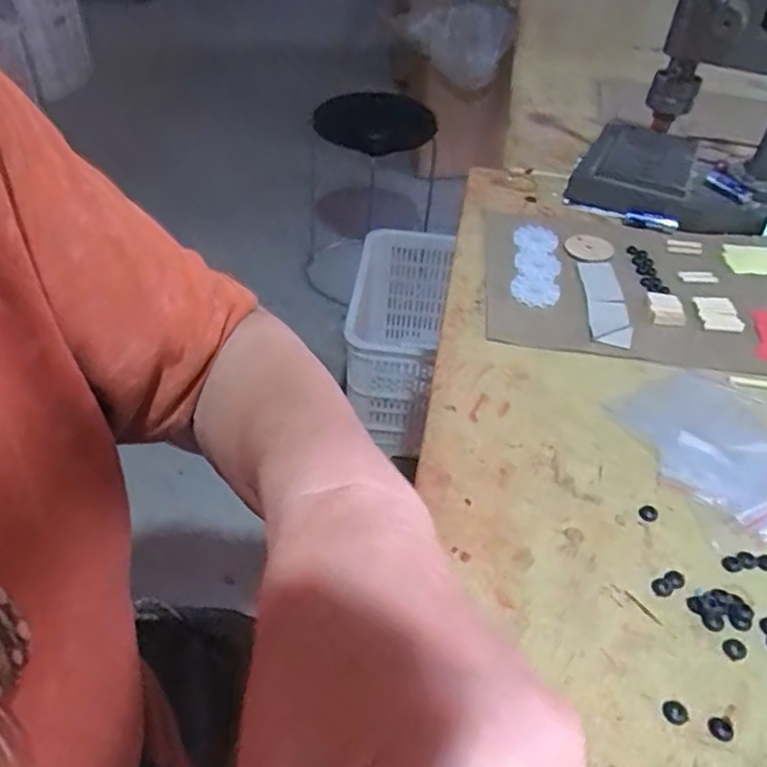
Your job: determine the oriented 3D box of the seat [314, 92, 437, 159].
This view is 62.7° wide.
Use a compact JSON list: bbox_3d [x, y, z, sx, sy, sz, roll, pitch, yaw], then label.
[{"bbox_3d":[-0.016,-0.622,1.490,0.265,0.043,0.273,2,43,-2],"label":"seat"}]

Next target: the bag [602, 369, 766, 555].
[{"bbox_3d":[0.223,0.037,0.406,0.120,0.009,0.135,-11,45,-16],"label":"bag"}]

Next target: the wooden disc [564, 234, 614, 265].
[{"bbox_3d":[0.187,-0.122,0.571,0.049,0.004,0.040,-23,49,-27],"label":"wooden disc"}]

